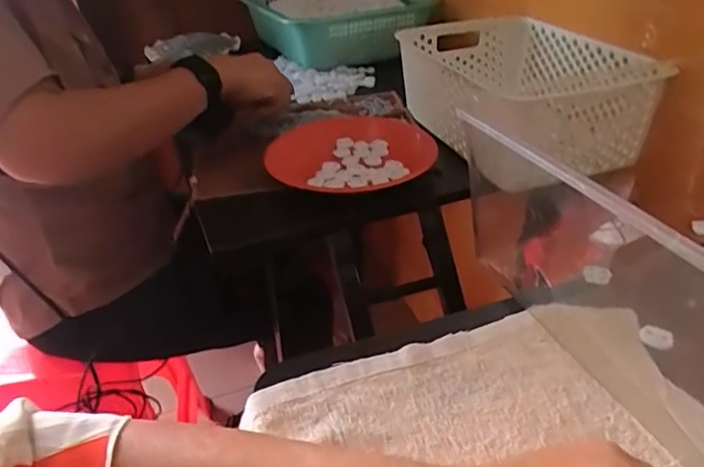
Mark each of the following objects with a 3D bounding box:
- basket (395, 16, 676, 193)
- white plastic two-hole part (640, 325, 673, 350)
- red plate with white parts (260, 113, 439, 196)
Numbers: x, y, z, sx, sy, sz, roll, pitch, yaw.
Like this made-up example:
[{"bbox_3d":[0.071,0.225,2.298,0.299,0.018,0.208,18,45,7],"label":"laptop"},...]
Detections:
[{"bbox_3d":[0.210,-0.186,0.749,0.228,0.103,0.337,-9,33,-6],"label":"basket"},{"bbox_3d":[0.223,0.075,0.423,0.022,0.010,0.009,20,41,34],"label":"white plastic two-hole part"},{"bbox_3d":[0.003,-0.103,0.709,0.188,0.033,0.211,-1,33,7],"label":"red plate with white parts"}]

